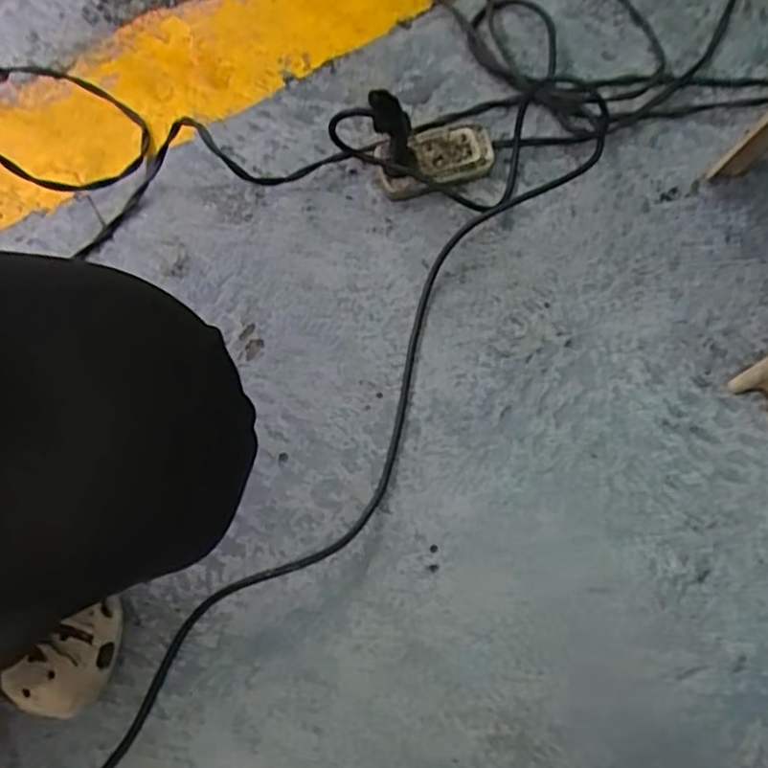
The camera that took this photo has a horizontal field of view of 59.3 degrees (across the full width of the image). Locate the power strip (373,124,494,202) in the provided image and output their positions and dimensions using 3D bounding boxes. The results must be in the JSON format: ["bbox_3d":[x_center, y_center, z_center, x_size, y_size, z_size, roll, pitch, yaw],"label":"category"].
[{"bbox_3d":[0.048,-0.222,0.671,0.119,0.043,0.060,-19,73,-7],"label":"power strip"}]

